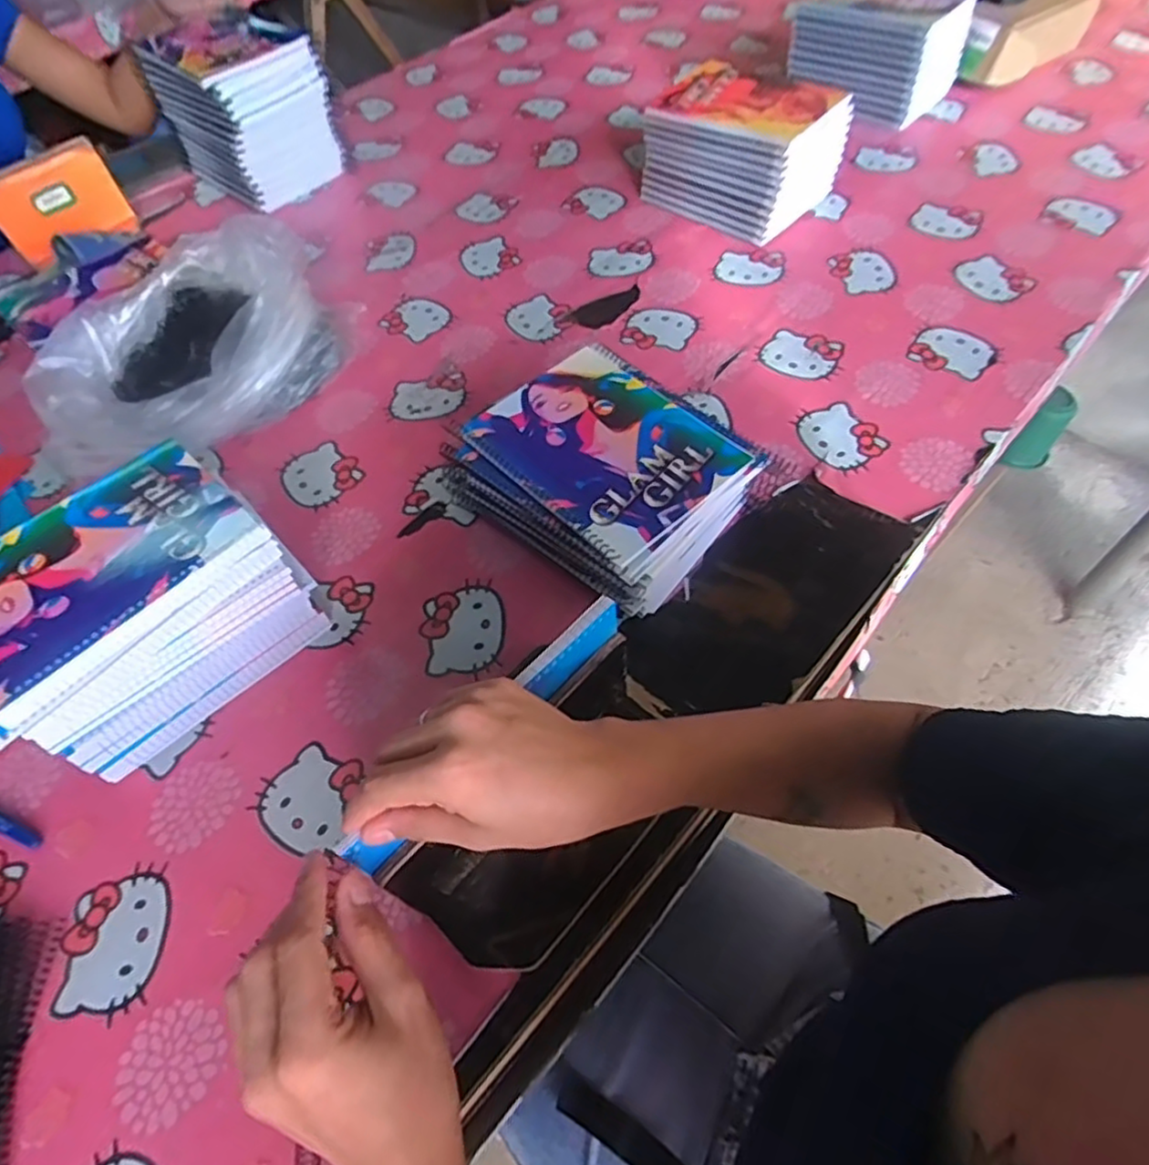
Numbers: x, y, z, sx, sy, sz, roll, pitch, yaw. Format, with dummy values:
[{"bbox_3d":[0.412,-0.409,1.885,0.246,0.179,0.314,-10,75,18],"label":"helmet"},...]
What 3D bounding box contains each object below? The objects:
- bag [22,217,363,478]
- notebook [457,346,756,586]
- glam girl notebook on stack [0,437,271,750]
[{"bbox_3d":[-0.405,-0.260,0.721,0.288,0.121,0.264,-6,56,1],"label":"bag"},{"bbox_3d":[0.023,-0.110,0.552,0.148,0.019,0.196,-38,62,-20],"label":"notebook"},{"bbox_3d":[-0.339,-0.013,0.475,0.152,0.019,0.200,37,66,25],"label":"glam girl notebook on stack"}]

